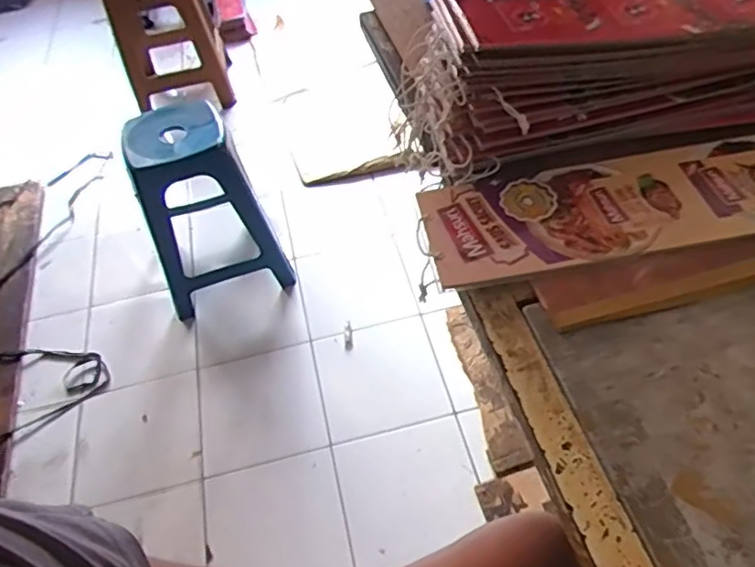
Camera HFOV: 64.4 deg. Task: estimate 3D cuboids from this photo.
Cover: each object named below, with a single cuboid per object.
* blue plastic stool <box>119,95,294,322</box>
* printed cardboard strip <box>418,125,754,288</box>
[{"bbox_3d":[-0.468,-0.184,1.548,0.312,0.465,0.325,-29,54,-16],"label":"blue plastic stool"},{"bbox_3d":[0.325,-0.095,0.568,0.556,0.006,0.140,-9,50,0],"label":"printed cardboard strip"}]

